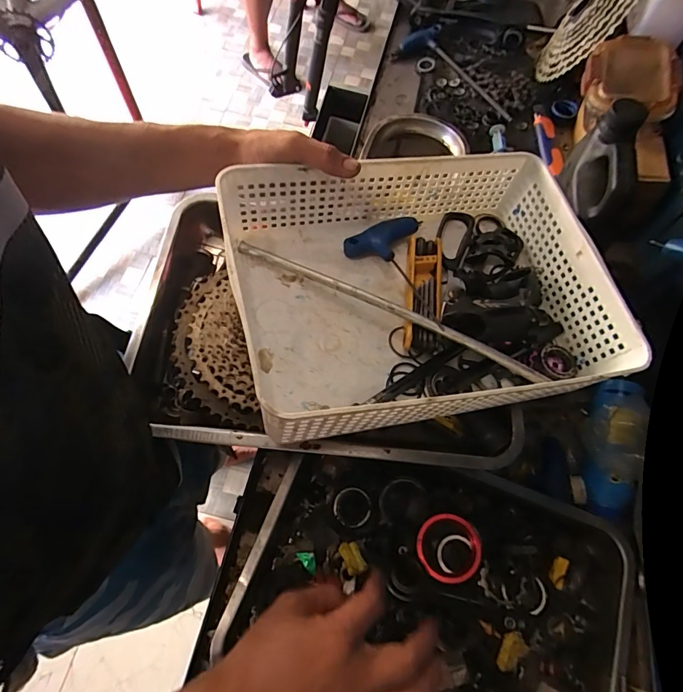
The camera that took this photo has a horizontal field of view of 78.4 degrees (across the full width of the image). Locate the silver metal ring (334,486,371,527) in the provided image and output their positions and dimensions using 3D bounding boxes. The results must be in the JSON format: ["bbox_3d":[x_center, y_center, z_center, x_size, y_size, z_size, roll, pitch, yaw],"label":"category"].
[{"bbox_3d":[0.011,0.170,0.440,0.040,0.006,0.040,1,67,-2],"label":"silver metal ring"}]

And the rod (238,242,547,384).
[{"bbox_3d":[0.038,-0.038,0.396,0.309,0.014,0.006,25,26,11],"label":"rod"}]

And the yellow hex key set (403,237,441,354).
[{"bbox_3d":[0.082,-0.056,0.415,0.035,0.027,0.125,7,67,1],"label":"yellow hex key set"}]

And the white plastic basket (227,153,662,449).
[{"bbox_3d":[0.073,-0.054,0.395,0.323,0.090,0.235,-10,68,-6],"label":"white plastic basket"}]

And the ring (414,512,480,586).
[{"bbox_3d":[0.105,0.199,0.413,0.060,0.008,0.061,10,71,18],"label":"ring"}]

